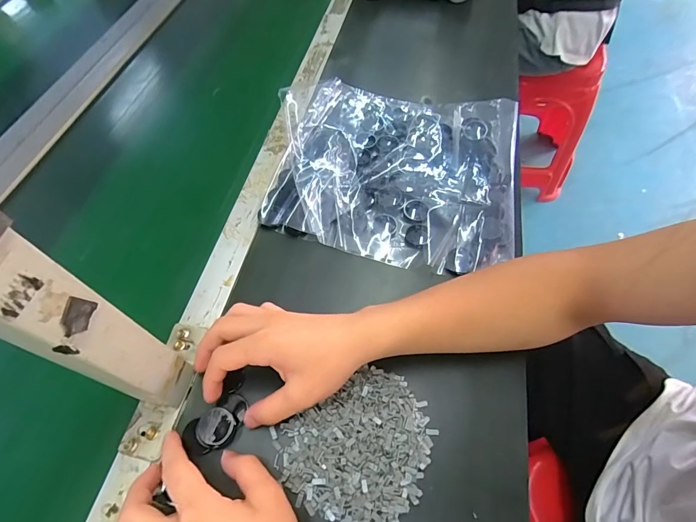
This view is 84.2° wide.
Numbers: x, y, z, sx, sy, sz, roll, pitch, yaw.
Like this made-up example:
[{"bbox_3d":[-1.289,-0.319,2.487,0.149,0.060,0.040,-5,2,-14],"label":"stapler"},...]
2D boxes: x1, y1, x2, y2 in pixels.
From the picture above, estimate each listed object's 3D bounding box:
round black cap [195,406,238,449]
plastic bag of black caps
[{"bbox_3d":[-0.117,0.148,0.343,0.035,0.006,0.033,0,59,0],"label":"round black cap"},{"bbox_3d":[0.055,-0.123,0.496,0.318,0.038,0.263,12,59,10],"label":"plastic bag of black caps"}]

